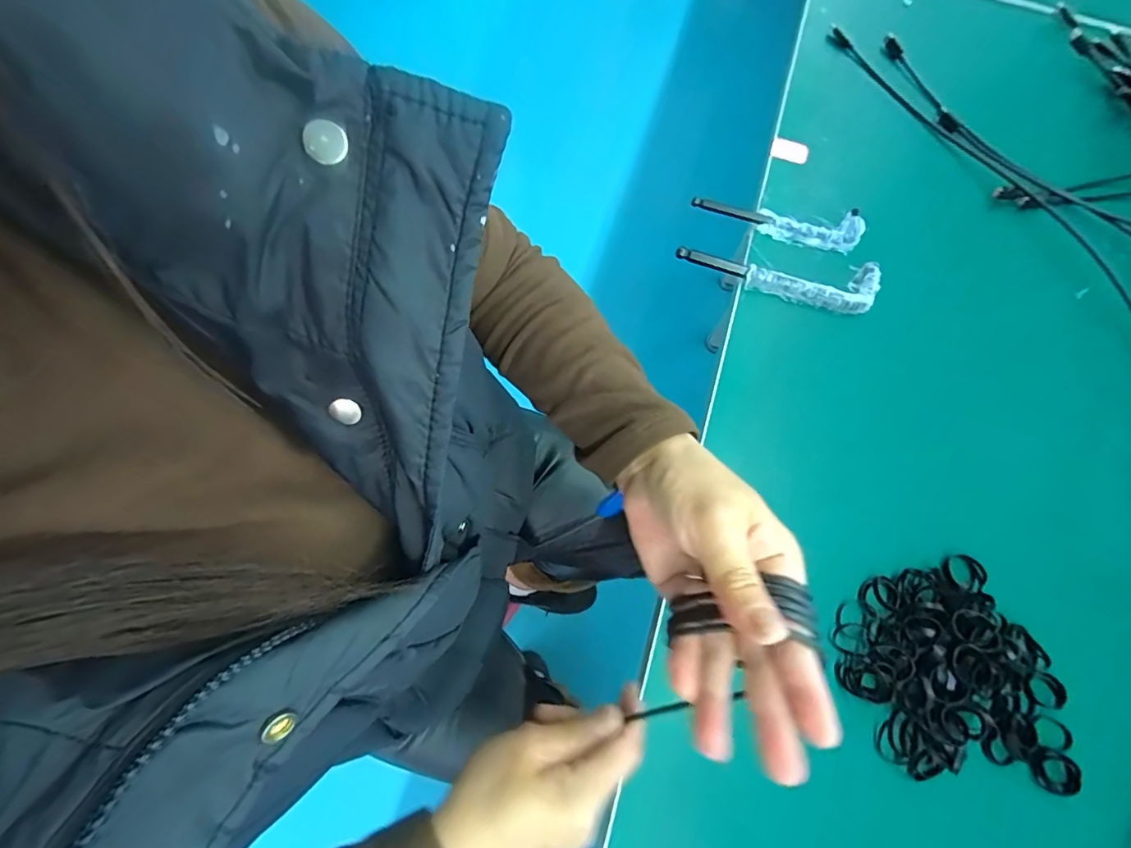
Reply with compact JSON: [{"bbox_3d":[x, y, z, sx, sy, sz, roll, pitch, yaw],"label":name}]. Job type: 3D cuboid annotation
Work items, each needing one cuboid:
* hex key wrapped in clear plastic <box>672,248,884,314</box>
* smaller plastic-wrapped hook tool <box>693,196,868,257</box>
[{"bbox_3d":[0.190,-0.131,0.438,0.180,0.014,0.042,8,73,0],"label":"hex key wrapped in clear plastic"},{"bbox_3d":[0.200,-0.188,0.459,0.157,0.011,0.039,5,73,0],"label":"smaller plastic-wrapped hook tool"}]

